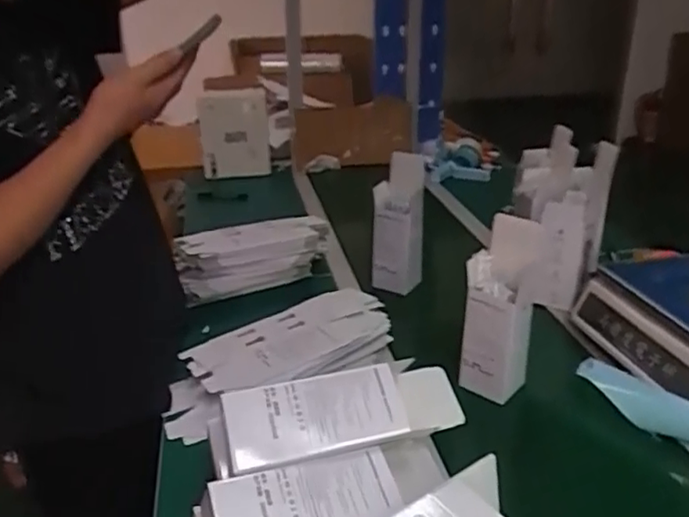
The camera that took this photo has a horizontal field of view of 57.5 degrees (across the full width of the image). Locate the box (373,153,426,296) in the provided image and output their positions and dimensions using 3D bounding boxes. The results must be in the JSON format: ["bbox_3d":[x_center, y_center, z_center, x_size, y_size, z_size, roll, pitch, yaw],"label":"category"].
[{"bbox_3d":[0.101,-0.059,1.168,0.089,0.258,0.082,4,26,12],"label":"box"}]

